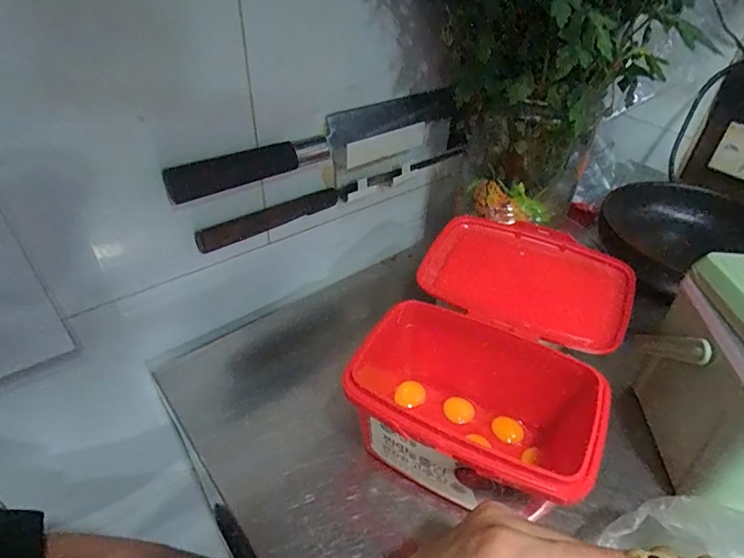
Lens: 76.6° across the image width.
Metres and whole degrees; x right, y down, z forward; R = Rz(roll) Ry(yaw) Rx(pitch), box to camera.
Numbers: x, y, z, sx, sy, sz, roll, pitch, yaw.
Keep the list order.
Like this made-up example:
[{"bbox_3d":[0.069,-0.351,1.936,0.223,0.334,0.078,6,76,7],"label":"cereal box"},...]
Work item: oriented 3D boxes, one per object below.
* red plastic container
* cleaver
[{"bbox_3d":[0.096,0.062,0.375,0.156,0.102,0.228,19,43,20],"label":"red plastic container"},{"bbox_3d":[-0.036,-0.122,0.447,0.305,0.069,0.031,-22,46,-26],"label":"cleaver"}]

